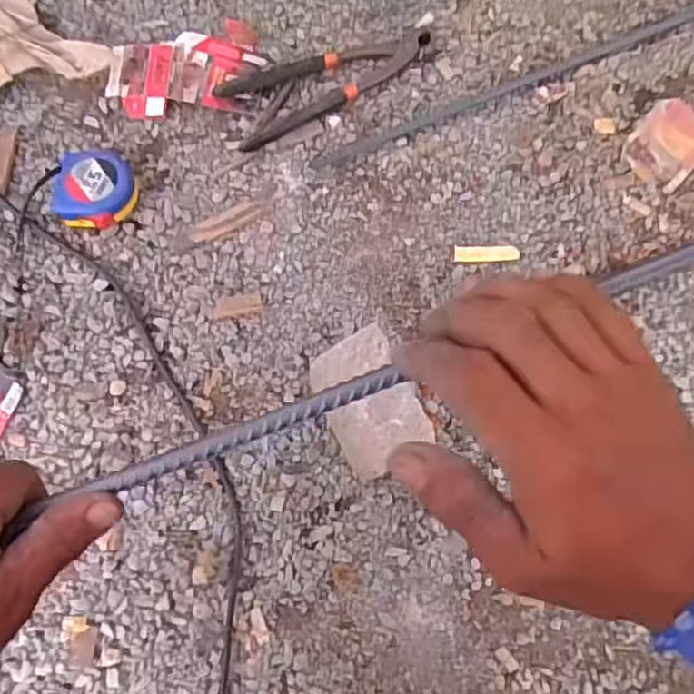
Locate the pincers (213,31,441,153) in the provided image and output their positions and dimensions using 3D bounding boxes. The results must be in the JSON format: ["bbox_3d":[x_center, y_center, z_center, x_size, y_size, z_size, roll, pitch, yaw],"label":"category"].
[{"bbox_3d":[-0.015,-0.259,0.665,0.213,0.016,0.066,-21,79,-5],"label":"pincers"}]

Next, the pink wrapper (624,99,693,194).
[{"bbox_3d":[0.317,-0.201,0.665,0.066,0.013,0.090,42,80,8],"label":"pink wrapper"}]

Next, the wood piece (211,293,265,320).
[{"bbox_3d":[-0.101,-0.038,0.620,0.046,0.004,0.018,-12,78,-3],"label":"wood piece"}]

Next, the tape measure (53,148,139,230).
[{"bbox_3d":[-0.233,-0.146,0.623,0.072,0.035,0.073,0,77,0],"label":"tape measure"}]

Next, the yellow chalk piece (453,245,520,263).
[{"bbox_3d":[0.132,-0.089,0.638,0.059,0.012,0.017,1,77,0],"label":"yellow chalk piece"}]

